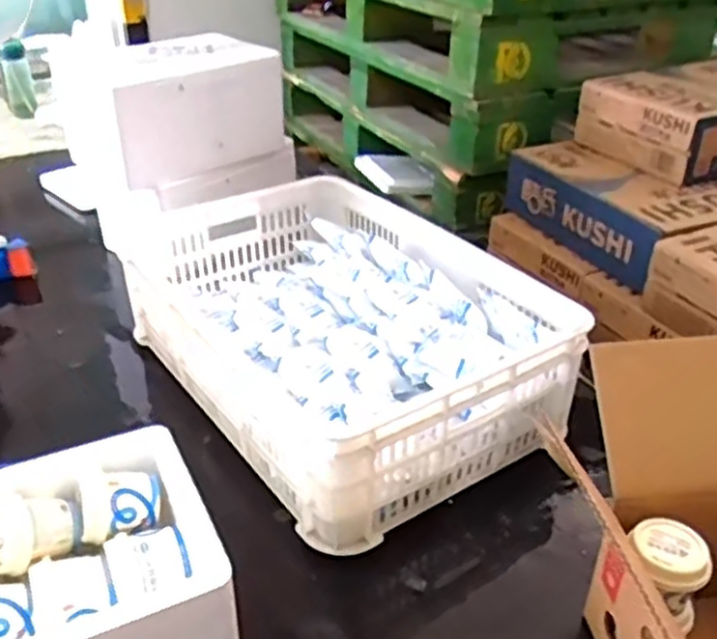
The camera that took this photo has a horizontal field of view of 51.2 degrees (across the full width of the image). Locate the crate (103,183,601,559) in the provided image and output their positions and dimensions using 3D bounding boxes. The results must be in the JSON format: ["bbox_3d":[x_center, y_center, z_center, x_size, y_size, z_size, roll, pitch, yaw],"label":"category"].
[{"bbox_3d":[-0.037,0.005,1.061,0.401,0.171,0.595,-21,37,-31],"label":"crate"}]

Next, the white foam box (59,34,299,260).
[{"bbox_3d":[-0.342,-0.361,1.389,0.370,0.262,0.299,-23,39,-33],"label":"white foam box"}]

